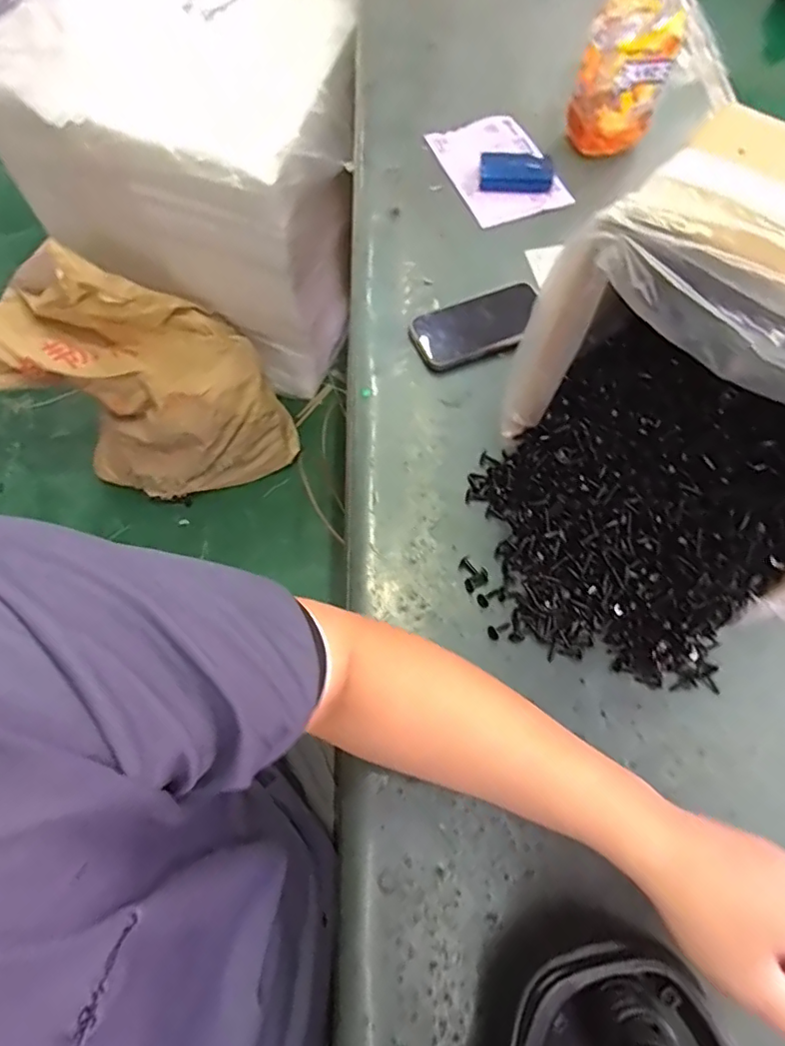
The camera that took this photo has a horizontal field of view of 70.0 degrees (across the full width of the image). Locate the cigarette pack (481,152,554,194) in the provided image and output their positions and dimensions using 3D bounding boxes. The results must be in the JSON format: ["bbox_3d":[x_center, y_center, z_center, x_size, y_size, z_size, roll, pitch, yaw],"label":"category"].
[{"bbox_3d":[0.158,-0.448,0.712,0.090,0.020,0.058,11,66,3],"label":"cigarette pack"}]

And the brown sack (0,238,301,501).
[{"bbox_3d":[-0.547,-0.294,1.239,0.578,0.463,0.319,-10,67,-6],"label":"brown sack"}]

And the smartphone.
[{"bbox_3d":[0.096,-0.220,0.623,0.149,0.009,0.080,-19,68,-10],"label":"smartphone"}]

